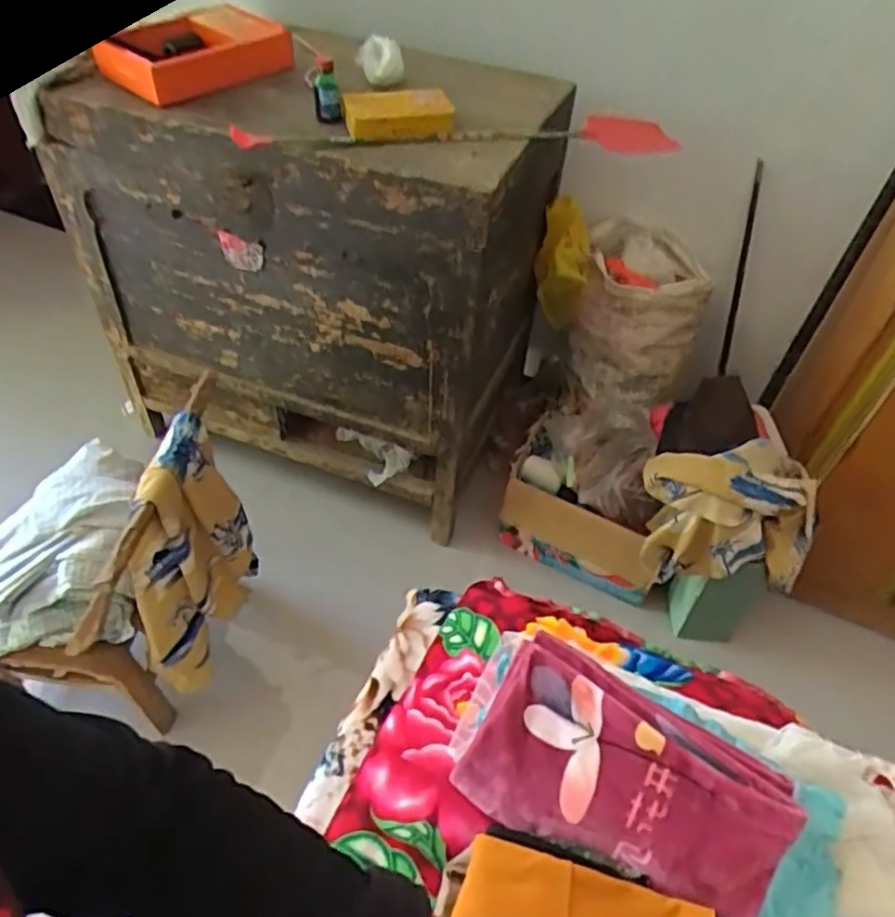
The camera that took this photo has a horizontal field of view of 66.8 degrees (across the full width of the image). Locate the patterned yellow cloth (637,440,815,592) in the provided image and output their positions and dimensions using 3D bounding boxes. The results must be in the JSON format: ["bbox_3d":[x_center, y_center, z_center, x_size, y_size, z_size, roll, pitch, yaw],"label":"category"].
[{"bbox_3d":[0.579,0.129,1.426,0.339,0.294,0.174,3,47,-3],"label":"patterned yellow cloth"}]

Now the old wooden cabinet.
[{"bbox_3d":[-0.300,-0.461,1.655,1.051,0.843,0.590,25,49,16],"label":"old wooden cabinet"}]

